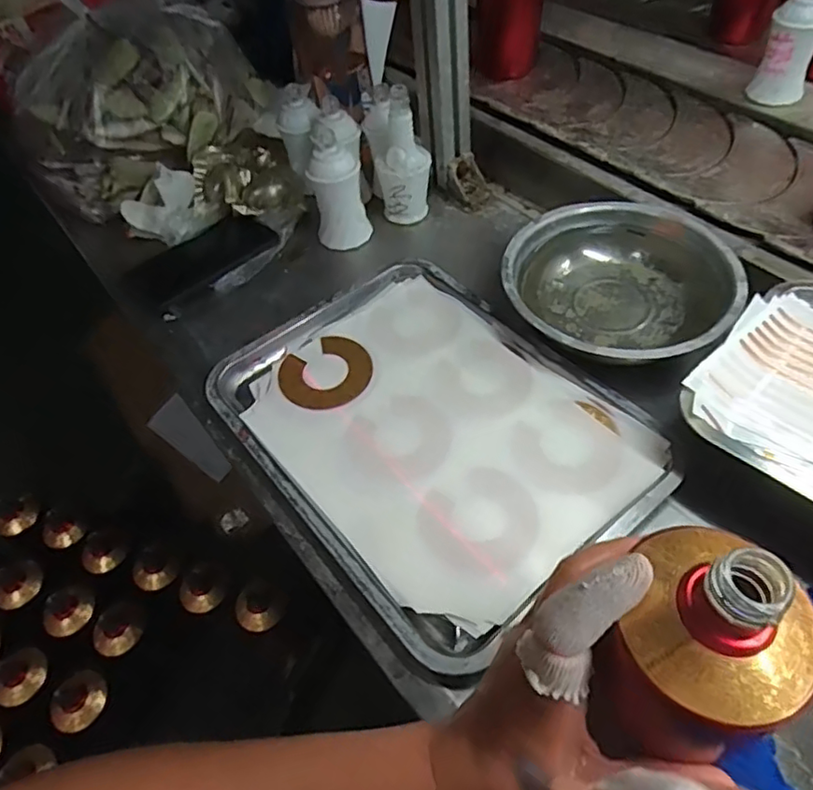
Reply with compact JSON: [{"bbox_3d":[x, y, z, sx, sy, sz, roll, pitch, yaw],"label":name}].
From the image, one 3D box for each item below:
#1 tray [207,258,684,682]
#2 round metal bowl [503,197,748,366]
[{"bbox_3d":[0.013,0.021,0.497,0.249,0.025,0.332,-34,57,-19],"label":"tray"},{"bbox_3d":[0.189,-0.102,0.546,0.192,0.043,0.197,-3,53,4],"label":"round metal bowl"}]

